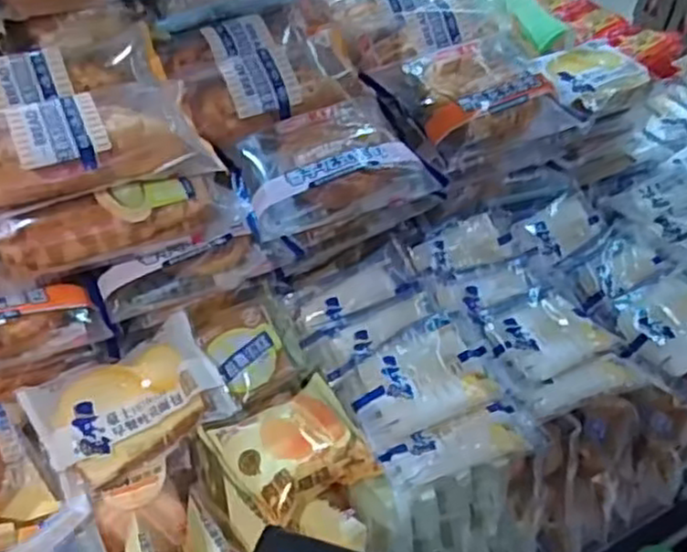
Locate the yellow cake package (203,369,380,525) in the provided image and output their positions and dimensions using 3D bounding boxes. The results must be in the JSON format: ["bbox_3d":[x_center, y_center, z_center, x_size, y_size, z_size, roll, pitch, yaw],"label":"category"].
[{"bbox_3d":[-0.036,0.127,0.550,0.105,0.040,0.091,-24,50,-25],"label":"yellow cake package"}]

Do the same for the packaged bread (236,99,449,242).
[{"bbox_3d":[-0.011,-0.099,0.638,0.151,0.050,0.114,-12,46,-14],"label":"packaged bread"}]

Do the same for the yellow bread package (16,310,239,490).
[{"bbox_3d":[-0.163,0.101,0.562,0.131,0.045,0.089,-24,69,-22],"label":"yellow bread package"}]

